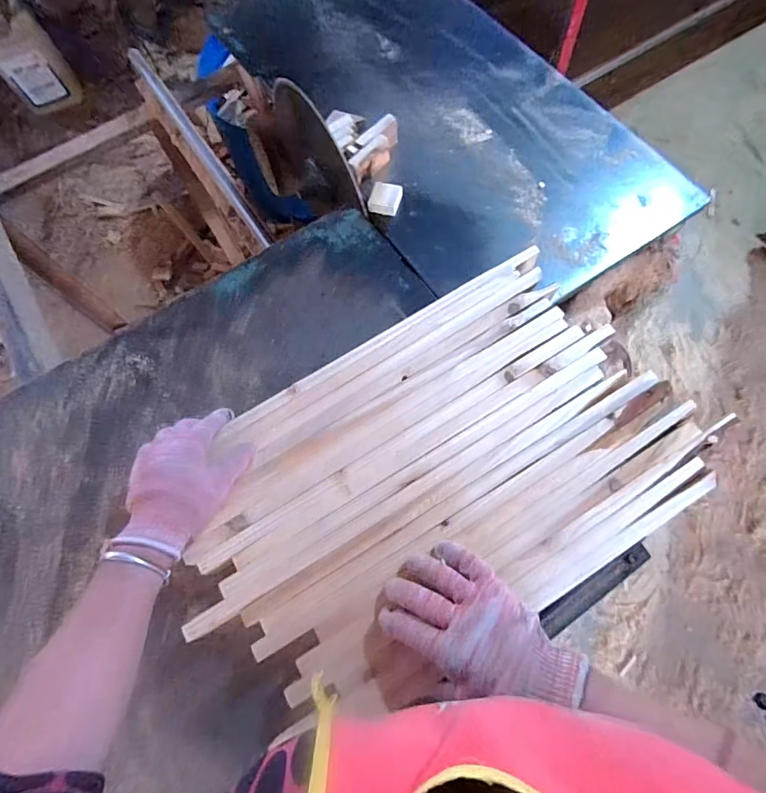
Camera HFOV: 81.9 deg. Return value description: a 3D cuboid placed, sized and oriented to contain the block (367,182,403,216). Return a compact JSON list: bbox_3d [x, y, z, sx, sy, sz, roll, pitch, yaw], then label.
[{"bbox_3d":[0.003,-0.290,0.649,0.043,0.020,0.048,11,71,9],"label":"block"}]

